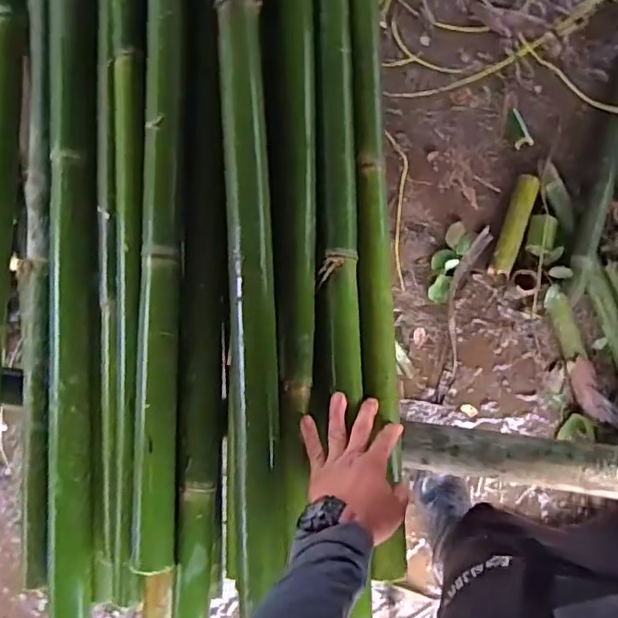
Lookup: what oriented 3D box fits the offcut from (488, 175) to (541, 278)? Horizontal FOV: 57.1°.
[{"bbox_3d":[0.459,-0.184,1.261,0.045,0.033,0.225,17,86,5],"label":"offcut"}]

